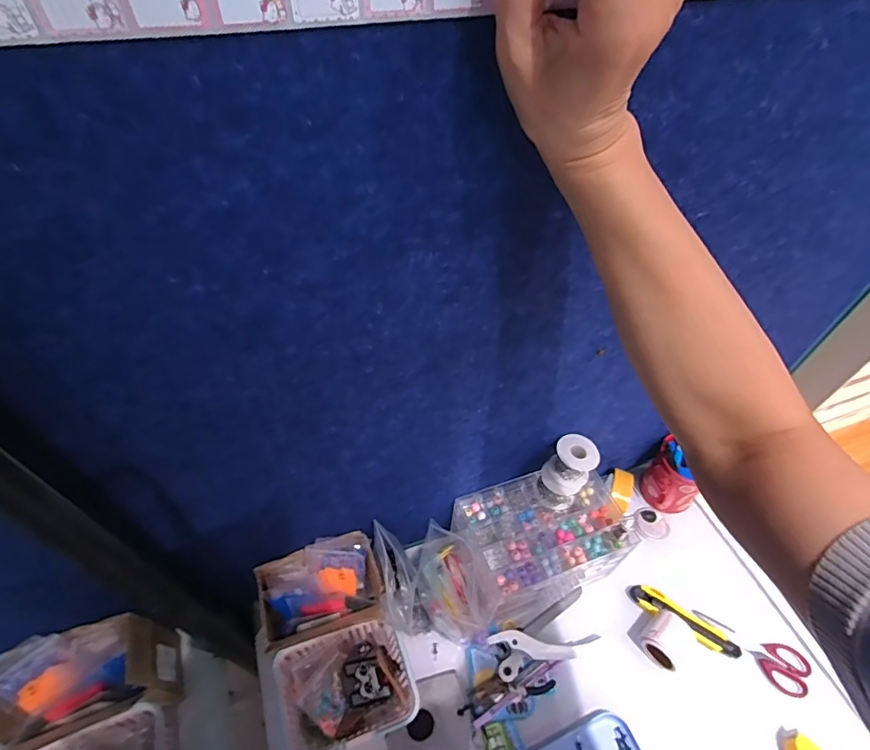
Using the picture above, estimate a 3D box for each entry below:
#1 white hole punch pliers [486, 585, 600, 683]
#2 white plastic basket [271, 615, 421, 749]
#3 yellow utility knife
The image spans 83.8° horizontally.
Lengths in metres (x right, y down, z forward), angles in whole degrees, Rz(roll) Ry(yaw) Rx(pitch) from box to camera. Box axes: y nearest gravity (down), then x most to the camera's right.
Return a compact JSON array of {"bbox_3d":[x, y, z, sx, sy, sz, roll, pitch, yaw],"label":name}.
[{"bbox_3d":[0.153,0.367,0.675,0.158,0.034,0.065,-19,54,-18],"label":"white hole punch pliers"},{"bbox_3d":[-0.110,0.389,0.604,0.162,0.067,0.127,-15,53,-15],"label":"white plastic basket"},{"bbox_3d":[0.363,0.357,0.709,0.152,0.019,0.039,29,55,20],"label":"yellow utility knife"}]

